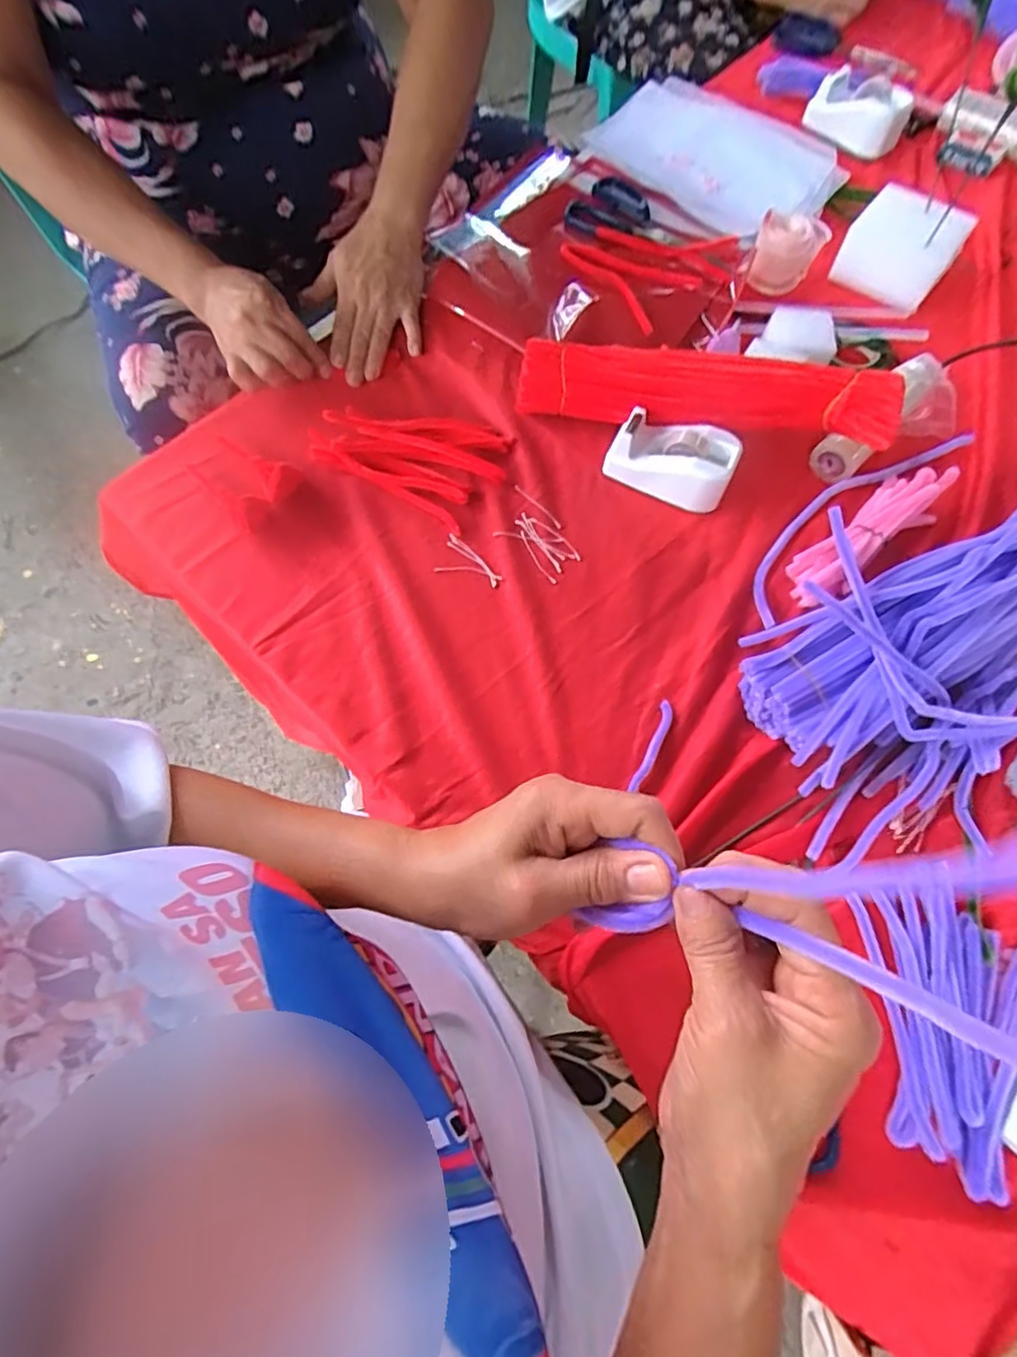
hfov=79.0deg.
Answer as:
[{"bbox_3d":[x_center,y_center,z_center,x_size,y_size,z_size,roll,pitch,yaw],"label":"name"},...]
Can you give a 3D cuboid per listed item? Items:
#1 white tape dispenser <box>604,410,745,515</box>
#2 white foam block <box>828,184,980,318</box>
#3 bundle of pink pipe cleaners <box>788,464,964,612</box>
[{"bbox_3d":[0.132,-0.177,0.503,0.097,0.042,0.054,23,71,10],"label":"white tape dispenser"},{"bbox_3d":[0.364,-0.400,0.572,0.091,0.054,0.072,35,73,14],"label":"white foam block"},{"bbox_3d":[0.284,-0.115,0.482,0.165,0.029,0.044,-38,72,-13],"label":"bundle of pink pipe cleaners"}]

